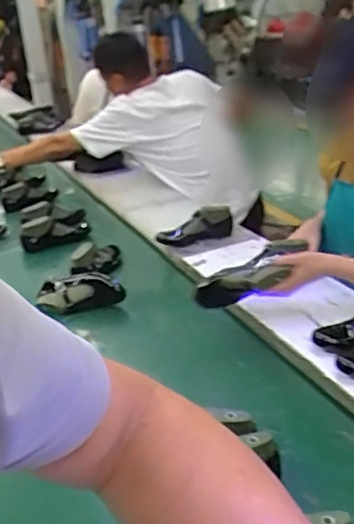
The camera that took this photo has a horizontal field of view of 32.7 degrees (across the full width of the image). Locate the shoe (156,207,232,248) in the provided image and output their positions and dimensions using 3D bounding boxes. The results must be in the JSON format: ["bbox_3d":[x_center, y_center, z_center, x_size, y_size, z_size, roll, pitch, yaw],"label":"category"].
[{"bbox_3d":[0.062,-0.106,1.810,0.212,0.087,0.091,-19,28,-26],"label":"shoe"}]

